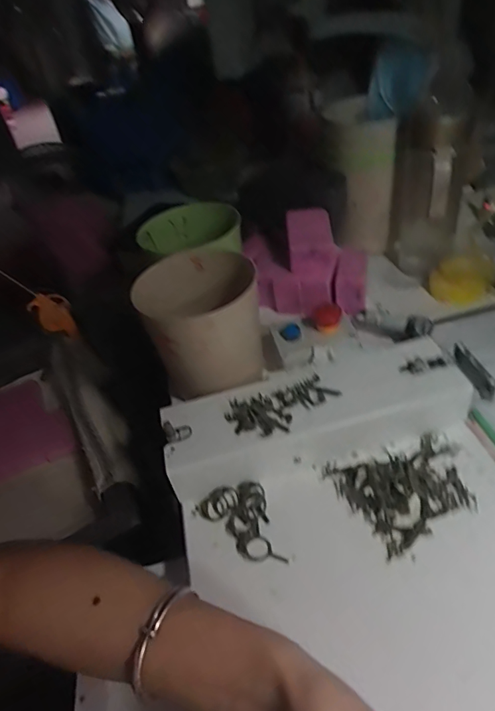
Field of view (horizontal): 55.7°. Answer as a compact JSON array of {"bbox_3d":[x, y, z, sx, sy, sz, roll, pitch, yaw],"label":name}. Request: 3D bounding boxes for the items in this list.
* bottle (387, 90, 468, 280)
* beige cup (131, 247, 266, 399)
[{"bbox_3d":[0.207,-0.184,0.547,0.081,0.192,0.062,4,44,20],"label":"bottle"},{"bbox_3d":[-0.046,-0.034,0.462,0.099,0.103,0.108,-6,40,5],"label":"beige cup"}]

